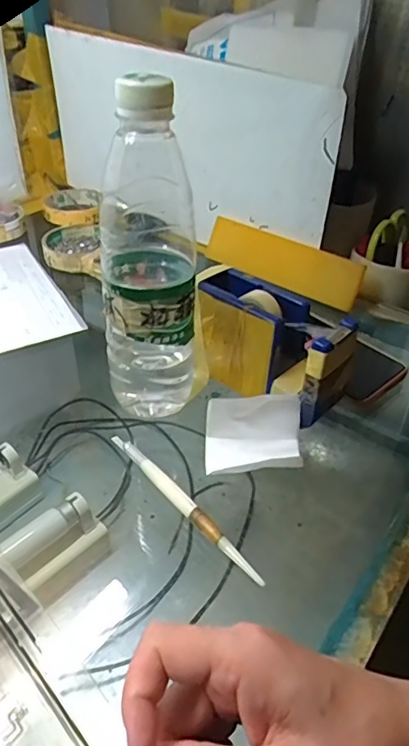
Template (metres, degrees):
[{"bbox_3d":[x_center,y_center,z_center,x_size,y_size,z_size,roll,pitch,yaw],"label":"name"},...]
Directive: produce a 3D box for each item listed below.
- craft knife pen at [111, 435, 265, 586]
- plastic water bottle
[{"bbox_3d":[-0.016,0.080,0.333,0.009,0.008,0.145,-27,46,-31],"label":"craft knife pen"},{"bbox_3d":[-0.037,-0.071,0.353,0.061,0.226,0.067,1,38,-1],"label":"plastic water bottle"}]

